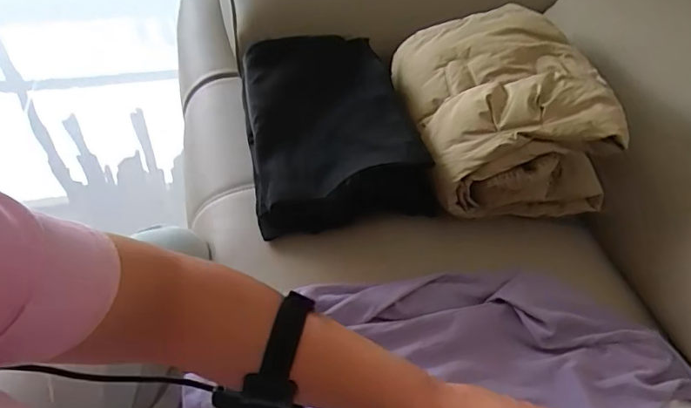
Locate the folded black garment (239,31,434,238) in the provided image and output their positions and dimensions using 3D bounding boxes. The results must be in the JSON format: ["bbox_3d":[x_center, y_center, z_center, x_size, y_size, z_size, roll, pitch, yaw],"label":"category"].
[{"bbox_3d":[-0.019,-0.097,0.650,0.206,0.117,0.247,-7,48,-10],"label":"folded black garment"}]

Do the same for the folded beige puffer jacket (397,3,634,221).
[{"bbox_3d":[0.195,-0.131,0.688,0.212,0.153,0.292,-5,48,-8],"label":"folded beige puffer jacket"}]

